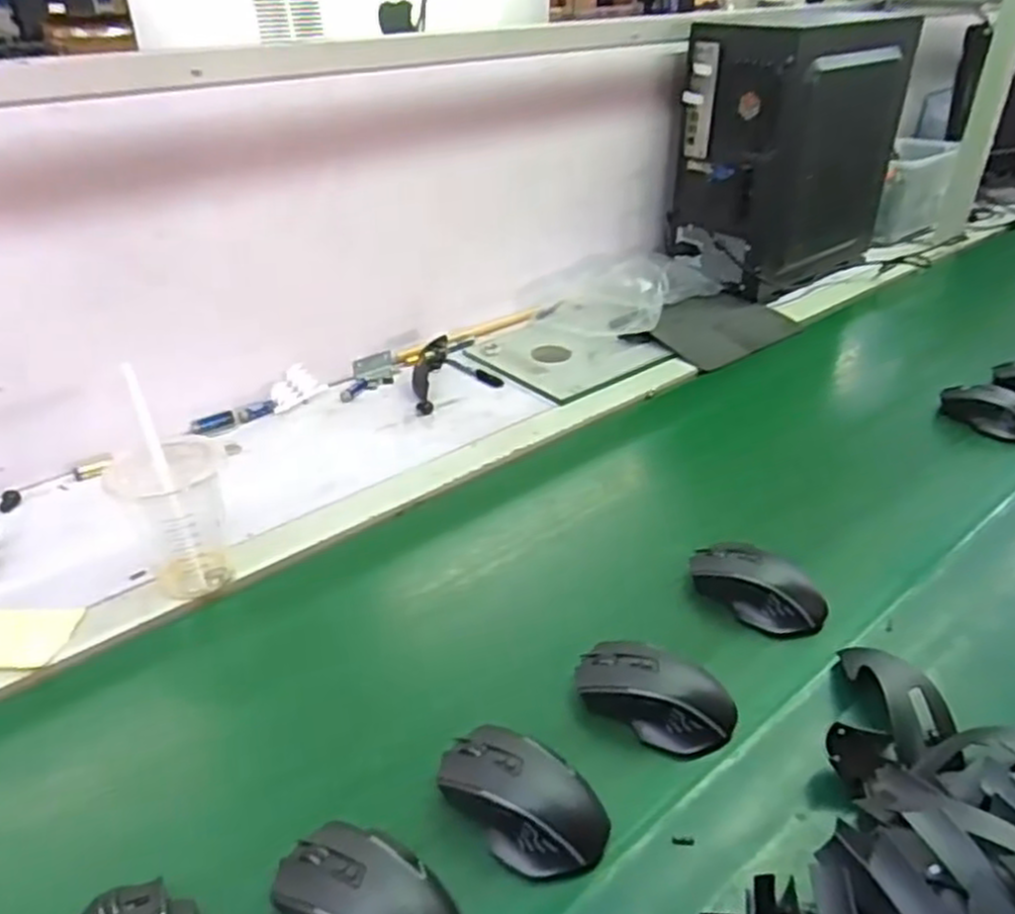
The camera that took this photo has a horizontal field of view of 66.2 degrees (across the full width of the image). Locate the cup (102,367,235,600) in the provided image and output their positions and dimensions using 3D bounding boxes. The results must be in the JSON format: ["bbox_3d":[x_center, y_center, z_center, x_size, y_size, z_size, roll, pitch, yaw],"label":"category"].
[{"bbox_3d":[-0.294,0.024,0.684,0.092,0.175,0.100,-14,36,-20],"label":"cup"}]

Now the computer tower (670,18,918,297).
[{"bbox_3d":[0.466,-0.511,1.285,0.373,0.366,0.213,-28,42,-36],"label":"computer tower"}]

